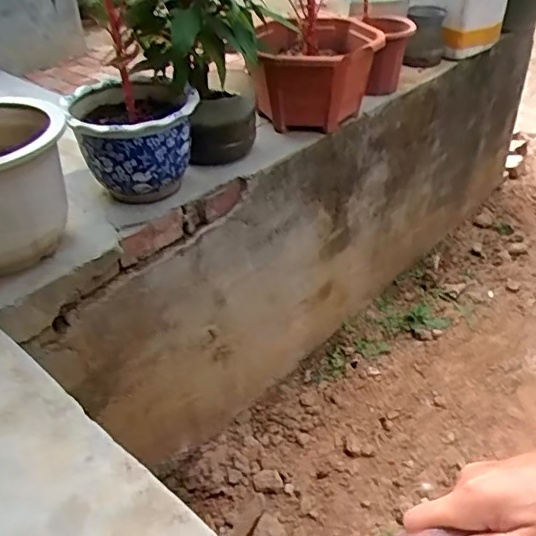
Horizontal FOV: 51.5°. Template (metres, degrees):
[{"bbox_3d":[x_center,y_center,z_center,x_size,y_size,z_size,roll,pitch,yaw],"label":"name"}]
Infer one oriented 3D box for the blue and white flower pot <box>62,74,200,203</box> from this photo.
[{"bbox_3d":[-0.205,-0.194,0.876,0.199,0.153,0.184,-16,40,-18],"label":"blue and white flower pot"}]

